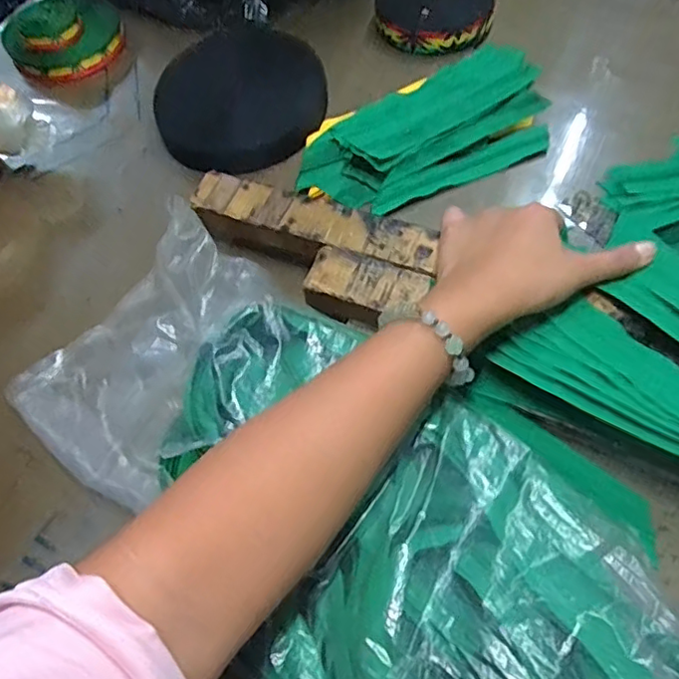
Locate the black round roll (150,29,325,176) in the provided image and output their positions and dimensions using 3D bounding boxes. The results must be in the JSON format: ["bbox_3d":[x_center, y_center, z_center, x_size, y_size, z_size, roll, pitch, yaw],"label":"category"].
[{"bbox_3d":[-0.088,-0.216,0.529,0.146,0.042,0.140,-2,59,3],"label":"black round roll"}]

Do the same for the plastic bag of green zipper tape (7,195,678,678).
[{"bbox_3d":[0.018,0.106,0.310,0.493,0.084,0.175,39,69,24],"label":"plastic bag of green zipper tape"}]

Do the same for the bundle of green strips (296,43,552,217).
[{"bbox_3d":[0.073,-0.169,0.486,0.209,0.048,0.083,-25,60,-10],"label":"bundle of green strips"}]

